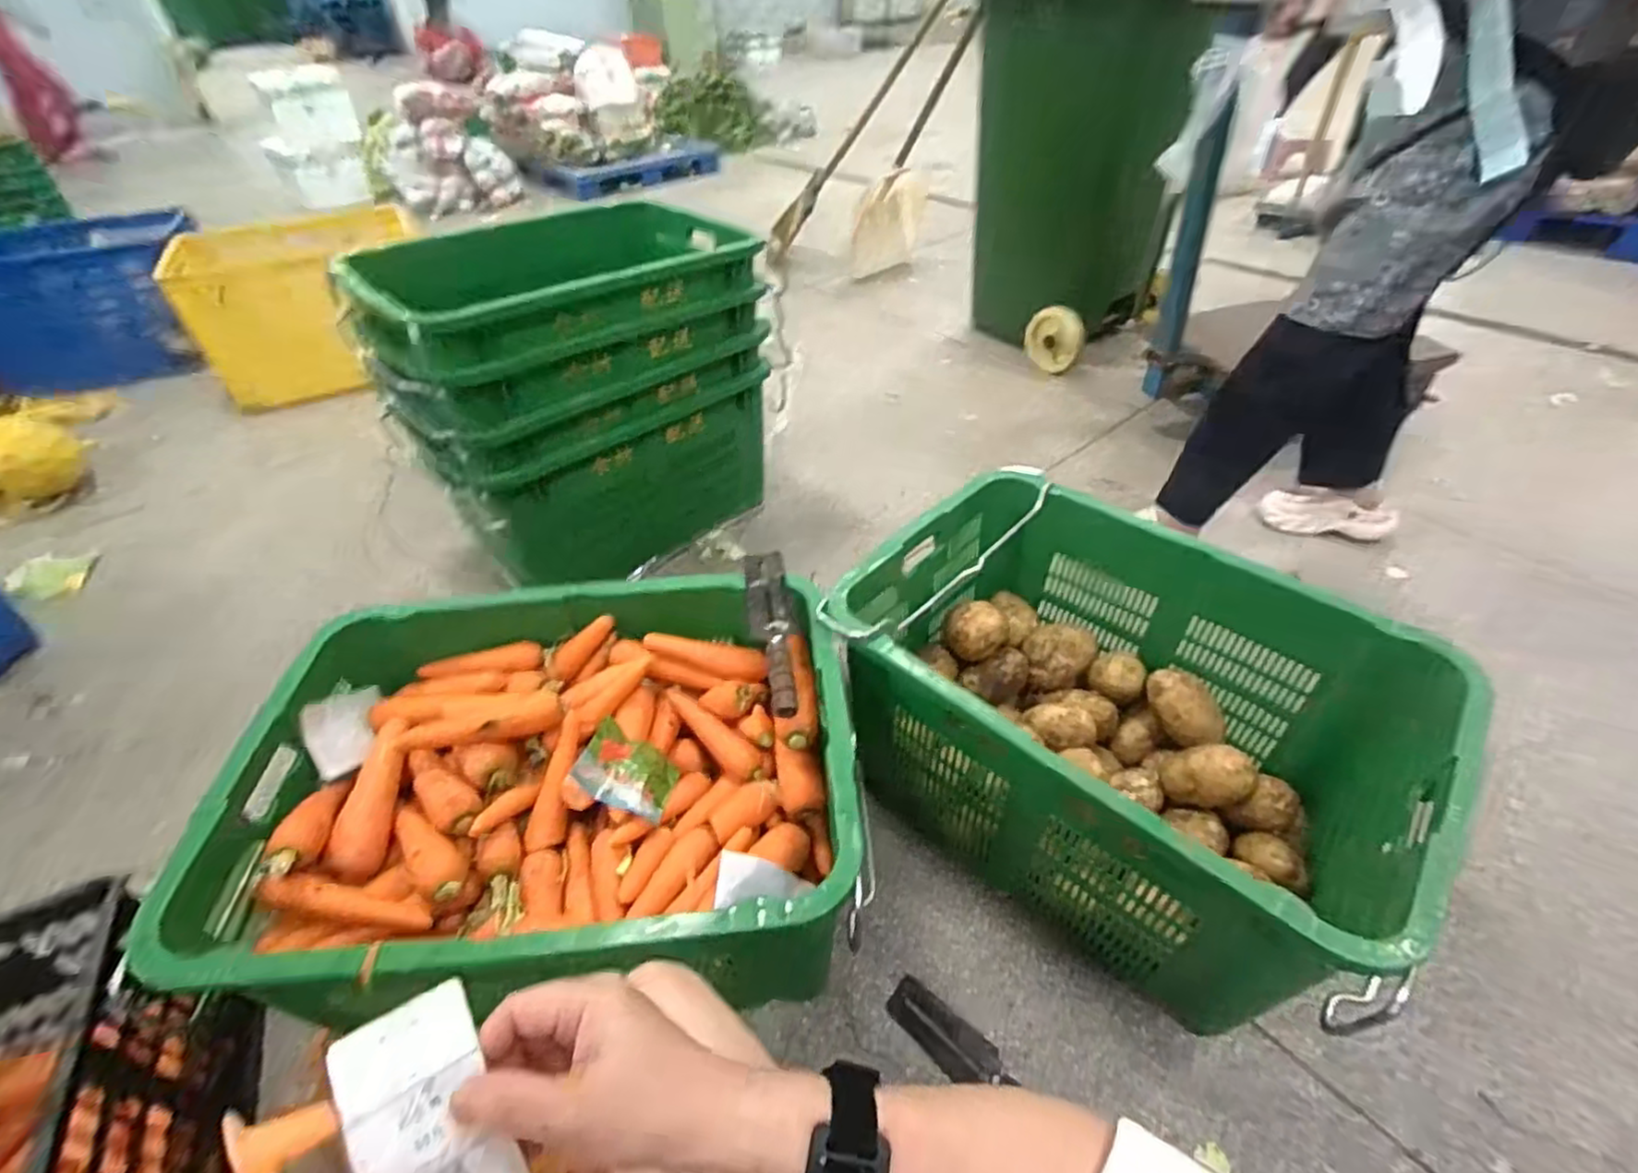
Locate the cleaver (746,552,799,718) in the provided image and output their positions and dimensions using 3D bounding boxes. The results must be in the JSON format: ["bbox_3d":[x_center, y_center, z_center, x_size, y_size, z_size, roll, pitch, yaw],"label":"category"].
[{"bbox_3d":[-0.062,0.054,0.911,0.061,0.029,0.250,-5,43,-2],"label":"cleaver"}]

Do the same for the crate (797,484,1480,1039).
[{"bbox_3d":[0.413,0.166,0.978,0.696,0.319,0.528,28,51,29],"label":"crate"}]

